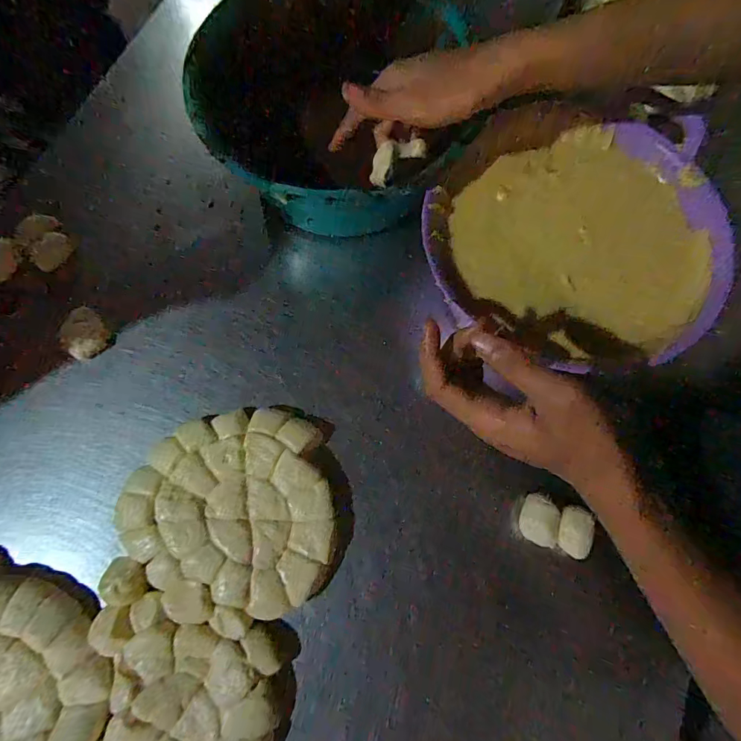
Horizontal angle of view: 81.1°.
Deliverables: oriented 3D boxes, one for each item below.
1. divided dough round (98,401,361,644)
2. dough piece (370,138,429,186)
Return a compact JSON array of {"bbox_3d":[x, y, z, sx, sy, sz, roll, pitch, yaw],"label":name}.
[{"bbox_3d":[-0.132,0.136,0.419,0.217,0.027,0.192,-16,75,-6],"label":"divided dough round"},{"bbox_3d":[0.025,-0.208,0.421,0.061,0.030,0.021,-30,71,4],"label":"dough piece"}]

